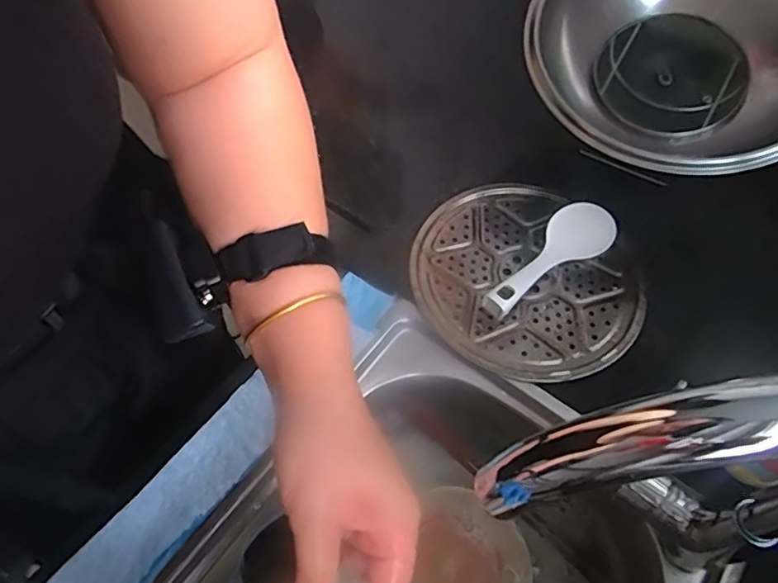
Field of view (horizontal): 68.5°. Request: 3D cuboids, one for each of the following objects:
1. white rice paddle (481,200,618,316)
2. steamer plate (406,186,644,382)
[{"bbox_3d":[0.173,-0.039,0.605,0.189,0.025,0.064,-40,67,-20],"label":"white rice paddle"},{"bbox_3d":[0.142,-0.014,0.606,0.218,0.016,0.231,0,60,0],"label":"steamer plate"}]

